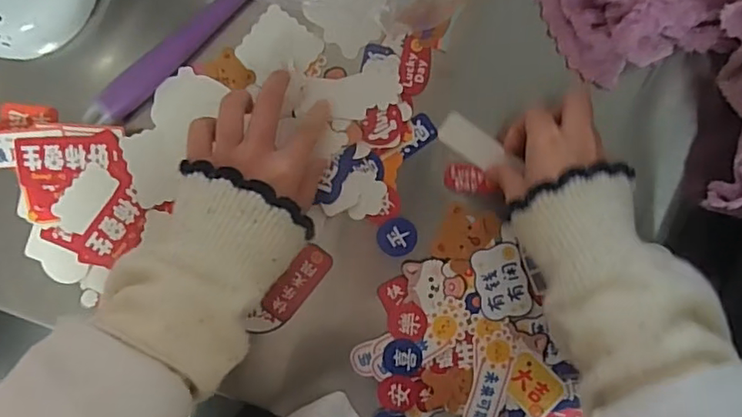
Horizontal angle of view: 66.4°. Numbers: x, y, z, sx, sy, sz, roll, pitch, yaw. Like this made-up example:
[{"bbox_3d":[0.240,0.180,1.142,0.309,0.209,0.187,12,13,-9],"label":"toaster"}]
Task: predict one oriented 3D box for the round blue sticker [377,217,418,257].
[{"bbox_3d":[0.020,0.022,0.422,0.029,0.004,0.028,2,95,0],"label":"round blue sticker"}]

